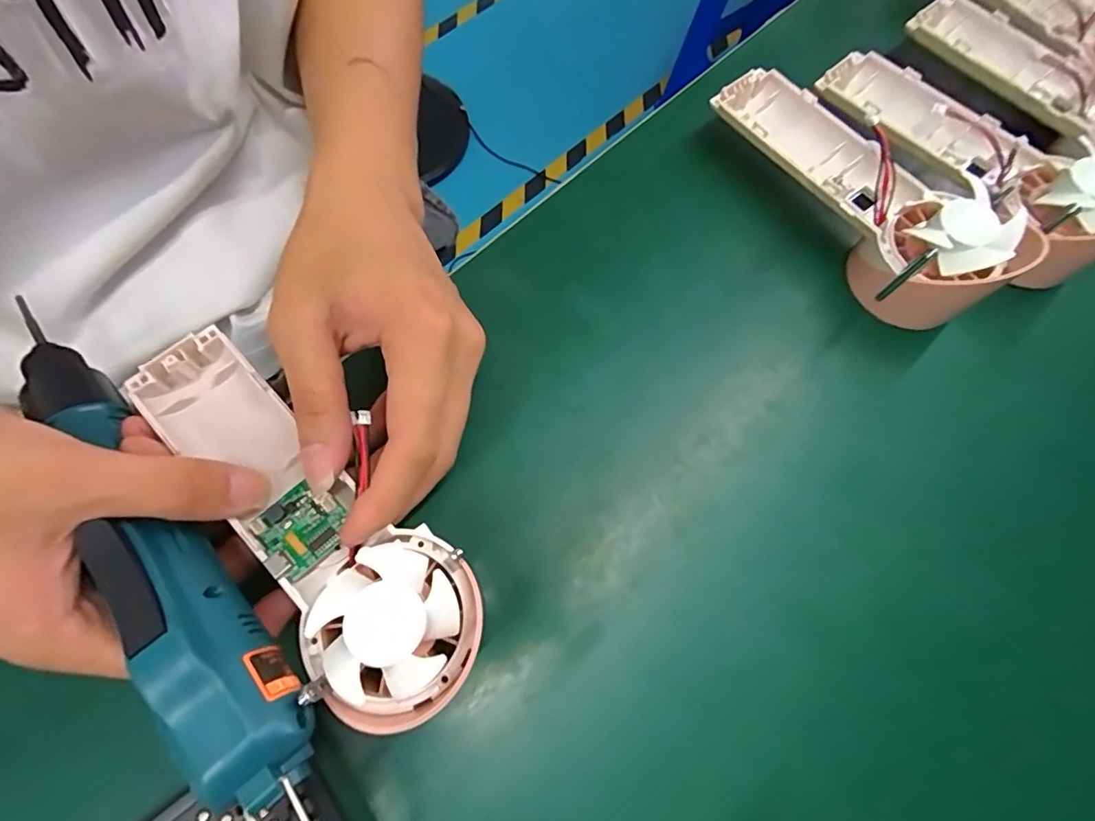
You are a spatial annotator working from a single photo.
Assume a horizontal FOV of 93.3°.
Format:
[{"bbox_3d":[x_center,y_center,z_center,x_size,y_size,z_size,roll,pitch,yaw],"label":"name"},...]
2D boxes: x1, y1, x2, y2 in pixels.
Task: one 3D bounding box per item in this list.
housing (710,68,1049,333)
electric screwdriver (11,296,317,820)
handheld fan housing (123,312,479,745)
[{"bbox_3d":[0.164,-0.120,0.283,0.062,0.059,0.173,-30,71,-12],"label":"housing"},{"bbox_3d":[-0.141,0.048,0.182,0.030,0.033,0.249,-38,68,-18],"label":"electric screwdriver"},{"bbox_3d":[-0.093,0.037,0.200,0.063,0.025,0.173,-40,73,-18],"label":"handheld fan housing"}]

